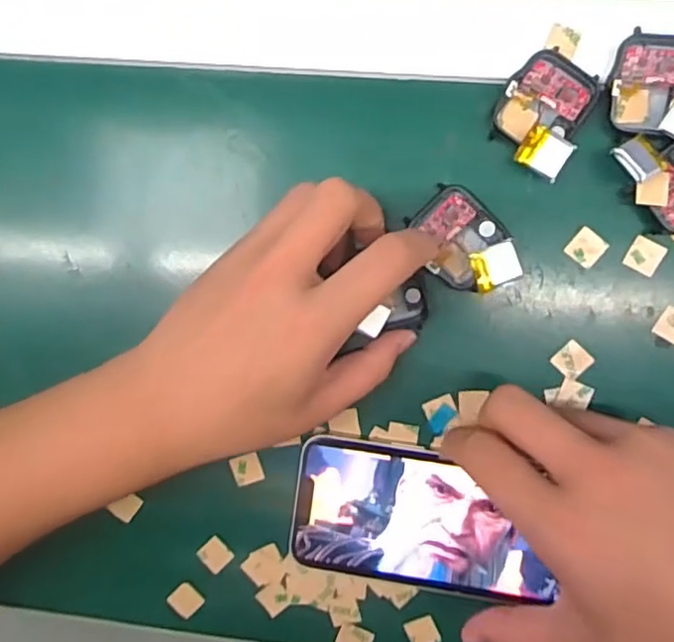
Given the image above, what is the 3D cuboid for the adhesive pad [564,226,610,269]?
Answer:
[{"bbox_3d":[0.120,-0.035,0.295,0.015,0.004,0.016,41,99,2],"label":"adhesive pad"}]

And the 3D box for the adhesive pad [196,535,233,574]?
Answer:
[{"bbox_3d":[-0.066,0.126,0.331,0.016,0.004,0.015,44,99,2],"label":"adhesive pad"}]

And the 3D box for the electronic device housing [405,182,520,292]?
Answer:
[{"bbox_3d":[0.061,-0.037,0.291,0.054,0.014,0.038,40,96,1],"label":"electronic device housing"}]

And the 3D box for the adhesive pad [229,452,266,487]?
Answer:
[{"bbox_3d":[-0.047,0.079,0.324,0.016,0.004,0.015,-19,92,9],"label":"adhesive pad"}]

